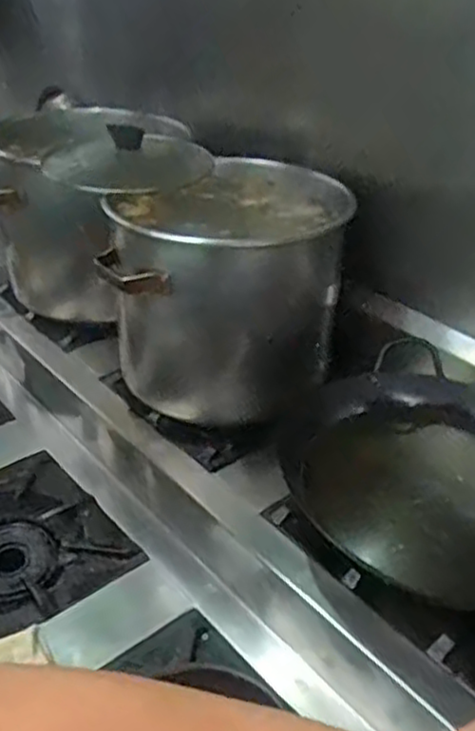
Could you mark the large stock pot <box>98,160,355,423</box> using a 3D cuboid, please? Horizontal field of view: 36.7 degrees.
[{"bbox_3d":[-0.025,-0.113,1.182,0.374,0.340,0.327,-3,32,-12],"label":"large stock pot"}]

